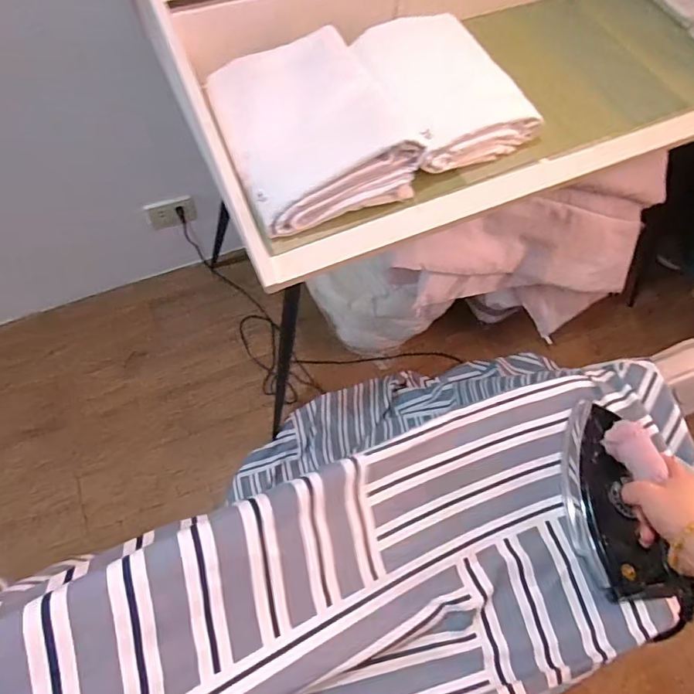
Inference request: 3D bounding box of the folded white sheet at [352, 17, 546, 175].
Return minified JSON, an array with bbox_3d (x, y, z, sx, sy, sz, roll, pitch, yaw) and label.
[{"bbox_3d":[0.139,-0.389,0.734,0.206,0.079,0.246,-24,69,-14],"label":"folded white sheet"}]

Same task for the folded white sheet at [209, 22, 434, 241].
[{"bbox_3d":[-0.054,-0.312,0.691,0.234,0.066,0.284,-23,68,-13],"label":"folded white sheet"}]

